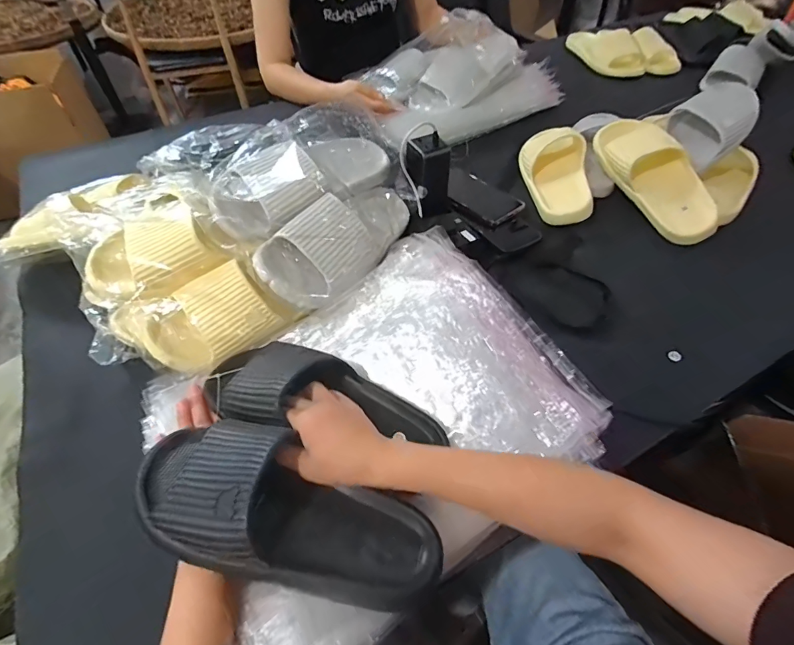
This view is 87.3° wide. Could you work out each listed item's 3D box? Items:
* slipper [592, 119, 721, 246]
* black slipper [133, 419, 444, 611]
[{"bbox_3d":[0.406,-0.231,0.652,0.092,0.066,0.249,-20,71,-15],"label":"slipper"},{"bbox_3d":[-0.095,0.158,0.351,0.264,0.064,0.105,21,54,2],"label":"black slipper"}]

